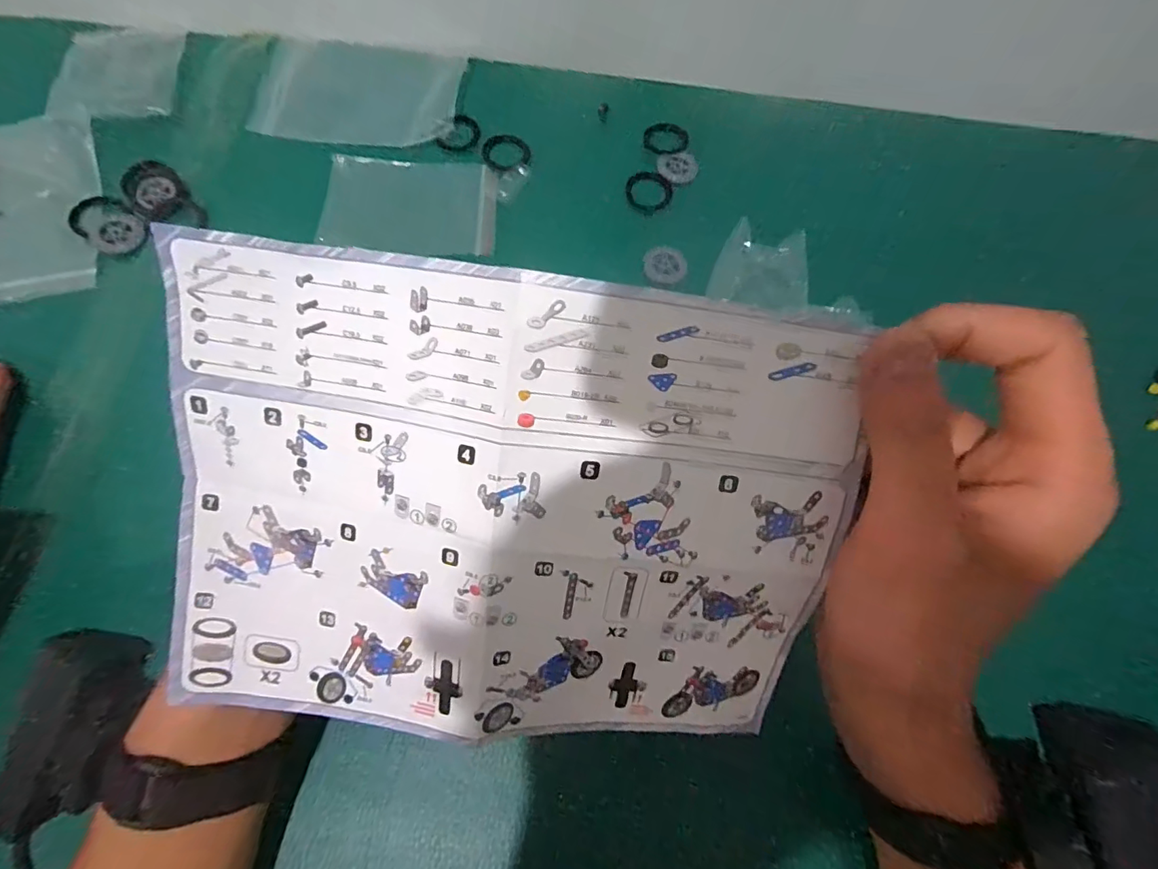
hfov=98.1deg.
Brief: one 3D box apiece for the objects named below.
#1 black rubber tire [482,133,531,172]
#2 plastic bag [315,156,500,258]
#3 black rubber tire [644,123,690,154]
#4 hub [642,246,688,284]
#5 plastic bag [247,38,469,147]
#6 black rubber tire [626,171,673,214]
[{"bbox_3d":[-0.059,-0.230,0.408,0.037,0.004,0.042,-35,75,-14],"label":"black rubber tire"},{"bbox_3d":[-0.126,-0.173,0.381,0.125,0.004,0.083,3,74,-5],"label":"plastic bag"},{"bbox_3d":[0.073,-0.248,0.420,0.039,0.004,0.036,-3,70,-3],"label":"black rubber tire"},{"bbox_3d":[0.066,-0.129,0.379,0.032,0.004,0.032,-1,70,-2],"label":"hub"},{"bbox_3d":[-0.180,-0.282,0.414,0.158,0.010,0.098,3,70,-1],"label":"plastic bag"},{"bbox_3d":[0.057,-0.194,0.402,0.037,0.005,0.040,1,70,-2],"label":"black rubber tire"}]

